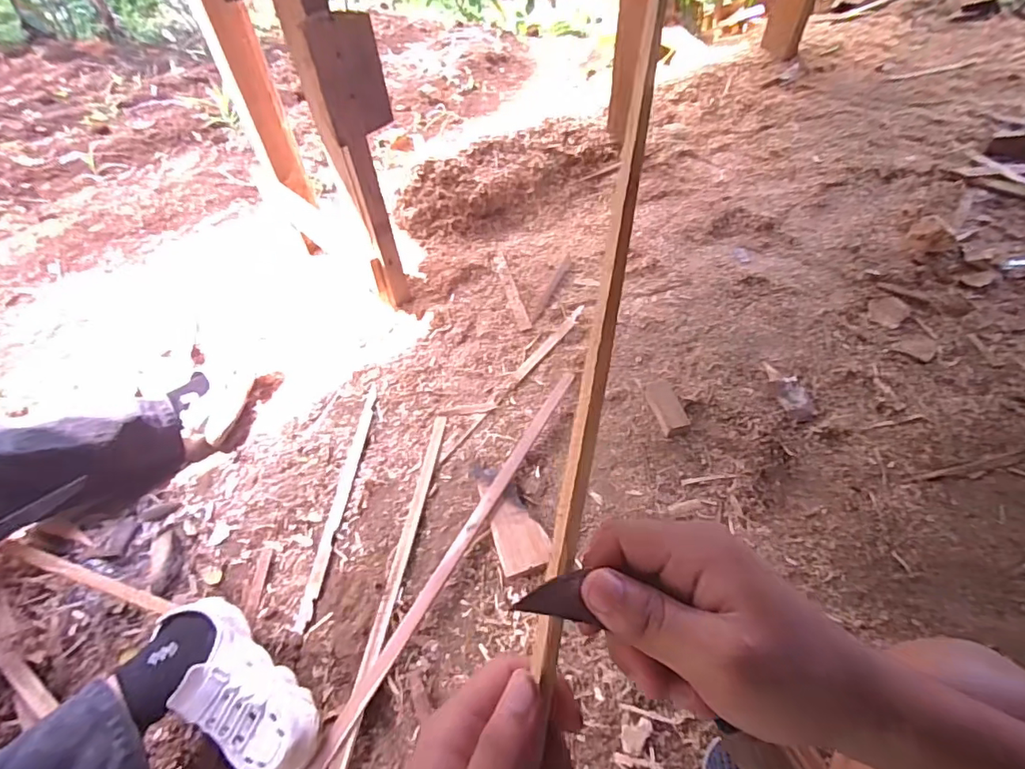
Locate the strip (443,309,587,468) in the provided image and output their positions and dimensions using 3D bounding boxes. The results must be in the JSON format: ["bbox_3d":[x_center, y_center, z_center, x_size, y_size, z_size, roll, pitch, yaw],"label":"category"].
[{"bbox_3d":[0.012,-0.016,1.041,0.025,0.004,0.463,30,62,25],"label":"strip"}]

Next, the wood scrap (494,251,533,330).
[{"bbox_3d":[-0.006,-0.220,1.197,0.035,0.012,0.261,-15,53,-4],"label":"wood scrap"}]

